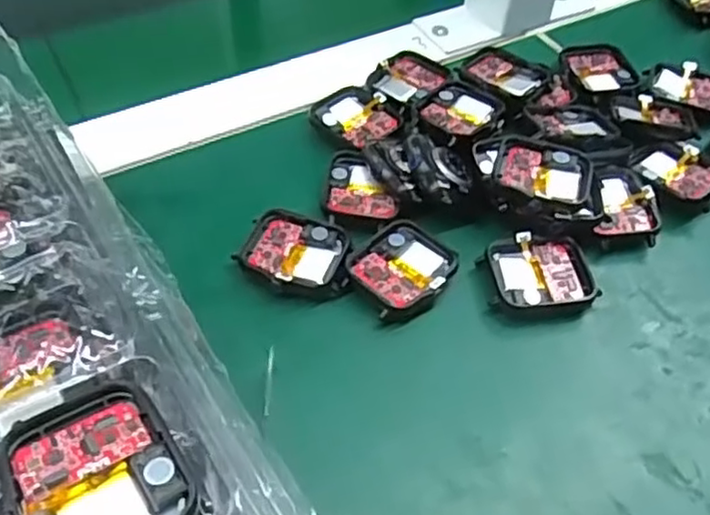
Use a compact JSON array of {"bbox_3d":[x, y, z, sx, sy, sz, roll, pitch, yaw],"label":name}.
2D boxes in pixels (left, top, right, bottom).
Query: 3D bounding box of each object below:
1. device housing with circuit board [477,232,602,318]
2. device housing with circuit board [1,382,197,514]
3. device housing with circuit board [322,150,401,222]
[{"bbox_3d":[0.078,0.009,0.296,0.046,0.016,0.038,-9,52,-11],"label":"device housing with circuit board"},{"bbox_3d":[-0.062,0.051,0.162,0.038,0.007,0.045,-23,56,-18],"label":"device housing with circuit board"},{"bbox_3d":[0.003,-0.035,0.320,0.034,0.007,0.043,2,50,-2],"label":"device housing with circuit board"}]

